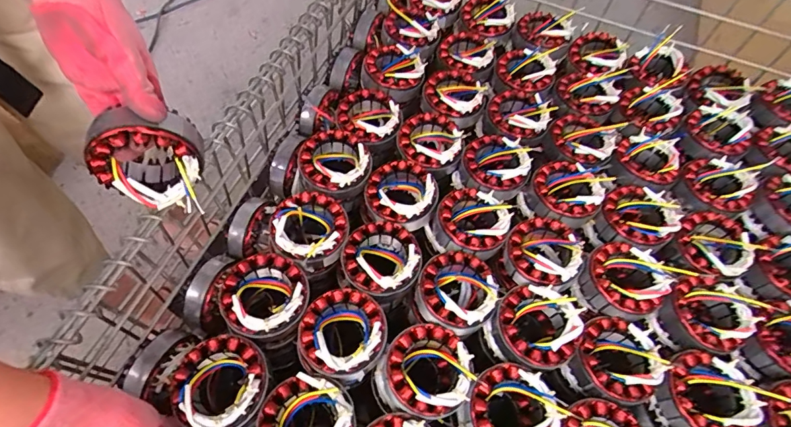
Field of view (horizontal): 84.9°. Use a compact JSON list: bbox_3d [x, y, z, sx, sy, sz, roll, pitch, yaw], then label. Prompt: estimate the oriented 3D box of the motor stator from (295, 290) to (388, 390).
[{"bbox_3d":[-0.054,0.122,0.439,0.087,0.057,0.087,2,61,-3],"label":"motor stator"}]

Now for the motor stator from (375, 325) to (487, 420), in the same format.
[{"bbox_3d":[0.030,0.161,0.434,0.085,0.054,0.092,37,65,15],"label":"motor stator"}]

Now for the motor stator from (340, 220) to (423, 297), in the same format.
[{"bbox_3d":[-0.015,0.050,0.481,0.085,0.048,0.086,2,61,-3],"label":"motor stator"}]

